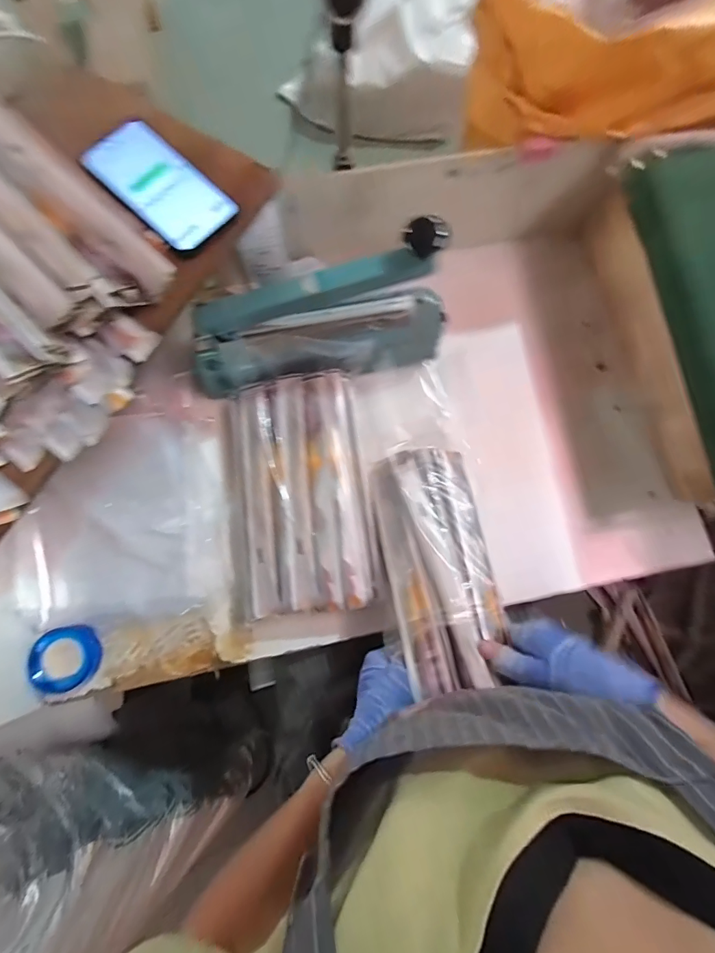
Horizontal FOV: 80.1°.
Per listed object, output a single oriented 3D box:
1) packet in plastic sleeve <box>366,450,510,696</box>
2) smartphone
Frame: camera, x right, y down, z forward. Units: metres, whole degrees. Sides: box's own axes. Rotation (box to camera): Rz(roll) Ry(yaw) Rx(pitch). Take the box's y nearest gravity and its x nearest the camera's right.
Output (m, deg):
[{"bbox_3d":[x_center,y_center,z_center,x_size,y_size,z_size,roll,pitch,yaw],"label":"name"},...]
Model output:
[{"bbox_3d":[0.083,0.087,0.447,0.110,0.033,0.244,-6,67,-2],"label":"packet in plastic sleeve"},{"bbox_3d":[-0.206,-0.299,0.436,0.166,0.010,0.079,43,82,7],"label":"smartphone"}]

